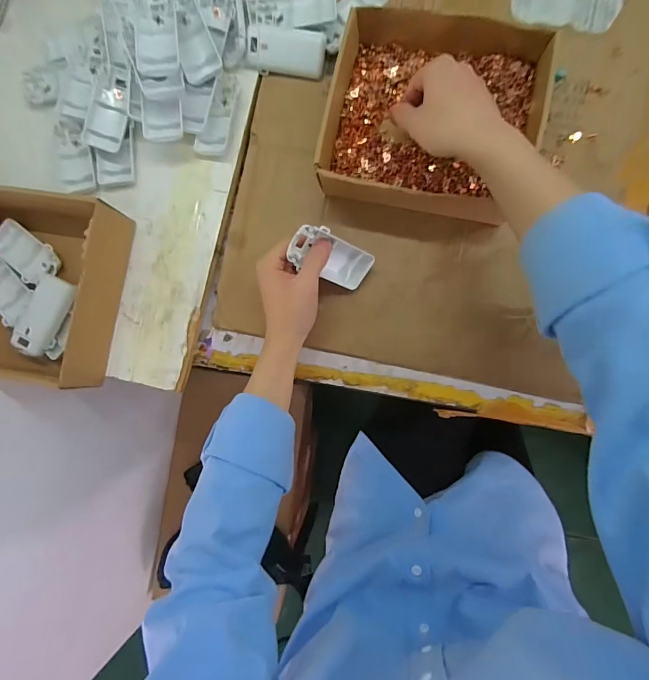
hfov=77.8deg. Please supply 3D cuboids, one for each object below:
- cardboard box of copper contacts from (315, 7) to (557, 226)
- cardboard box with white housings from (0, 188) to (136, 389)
[{"bbox_3d":[0.111,-0.234,0.420,0.205,0.068,0.188,14,87,7],"label":"cardboard box of copper contacts"},{"bbox_3d":[-0.336,-0.060,0.455,0.195,0.068,0.204,8,86,6],"label":"cardboard box with white housings"}]

